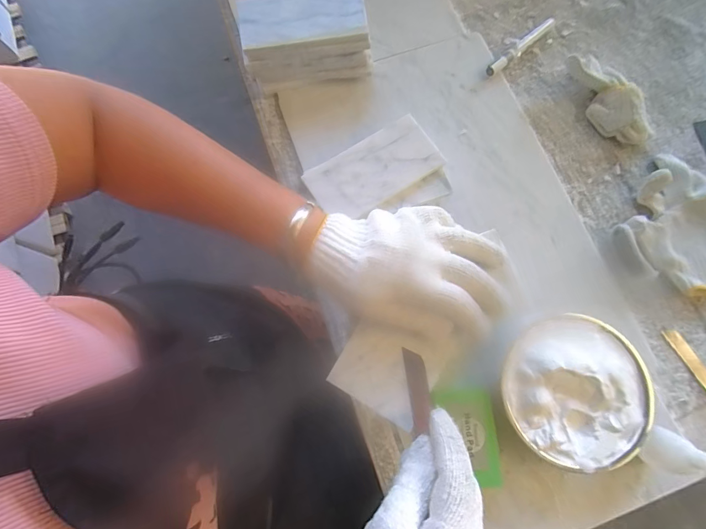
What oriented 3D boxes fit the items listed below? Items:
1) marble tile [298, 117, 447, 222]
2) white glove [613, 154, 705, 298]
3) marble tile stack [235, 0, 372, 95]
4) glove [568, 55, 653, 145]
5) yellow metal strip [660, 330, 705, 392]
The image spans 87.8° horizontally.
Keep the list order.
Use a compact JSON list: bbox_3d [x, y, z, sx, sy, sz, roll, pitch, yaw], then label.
[{"bbox_3d":[0.024,-0.109,0.424,0.150,0.006,0.080,-30,80,-7],"label":"marble tile"},{"bbox_3d":[0.400,-0.050,0.446,0.136,0.029,0.166,18,78,3],"label":"white glove"},{"bbox_3d":[-0.060,-0.296,0.482,0.163,0.071,0.091,-8,78,-3],"label":"marble tile stack"},{"bbox_3d":[0.335,-0.217,0.478,0.054,0.047,0.134,-24,79,-6],"label":"glove"},{"bbox_3d":[0.397,0.121,0.419,0.017,0.005,0.106,-31,80,-7],"label":"yellow metal strip"}]

